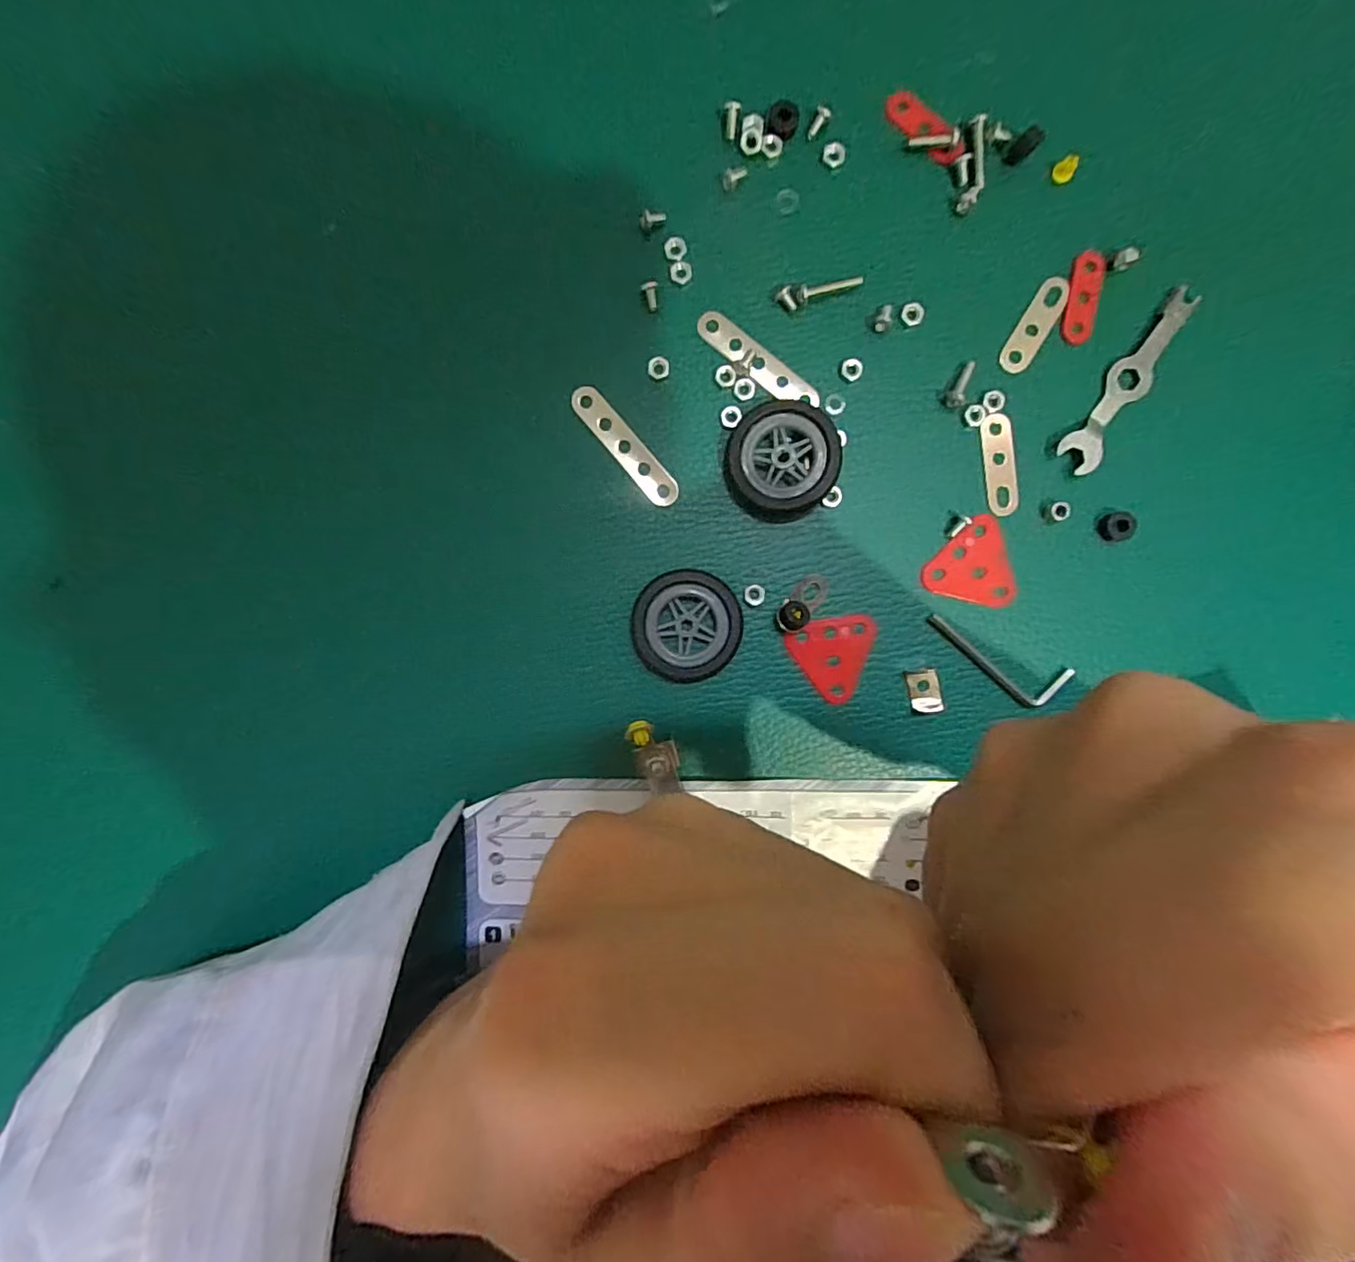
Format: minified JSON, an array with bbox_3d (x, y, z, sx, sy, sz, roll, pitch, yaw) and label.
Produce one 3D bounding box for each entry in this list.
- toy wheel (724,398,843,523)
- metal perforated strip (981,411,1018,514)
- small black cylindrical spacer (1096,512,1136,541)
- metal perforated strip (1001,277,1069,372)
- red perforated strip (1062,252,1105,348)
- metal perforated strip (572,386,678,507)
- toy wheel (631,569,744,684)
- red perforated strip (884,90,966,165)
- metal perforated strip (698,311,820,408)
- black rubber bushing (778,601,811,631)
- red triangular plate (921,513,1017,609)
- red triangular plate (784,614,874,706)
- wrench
[{"bbox_3d":[0.035,-0.058,0.196,0.037,0.011,0.039,0,93,1],"label":"toy wheel"},{"bbox_3d":[0.109,-0.056,0.197,0.011,0.004,0.034,-8,92,1],"label":"metal perforated strip"},{"bbox_3d":[0.146,-0.035,0.195,0.009,0.005,0.009,0,93,1],"label":"small black cylindrical spacer"},{"bbox_3d":[0.119,-0.102,0.194,0.009,0.004,0.034,29,93,0],"label":"metal perforated strip"},{"bbox_3d":[0.135,-0.111,0.194,0.009,0.004,0.030,9,93,1],"label":"red perforated strip"},{"bbox_3d":[-0.018,-0.063,0.199,0.011,0.004,0.048,-42,91,2],"label":"metal perforated strip"},{"bbox_3d":[0.003,-0.001,0.201,0.036,0.007,0.037,0,93,1],"label":"toy wheel"},{"bbox_3d":[0.082,-0.166,0.192,0.029,0.004,0.011,43,93,-1],"label":"red perforated strip"},{"bbox_3d":[0.027,-0.090,0.196,0.048,0.004,0.012,37,93,-1],"label":"metal perforated strip"},{"bbox_3d":[0.039,-0.005,0.199,0.010,0.007,0.010,0,93,1],"label":"black rubber bushing"},{"bbox_3d":[0.102,-0.025,0.200,0.031,0.004,0.029,12,93,0],"label":"red triangular plate"},{"bbox_3d":[0.054,0.010,0.202,0.030,0.004,0.029,-7,92,1],"label":"red triangular plate"},{"bbox_3d":[0.149,-0.083,0.194,0.013,0.007,0.067,34,93,-1],"label":"wrench"}]

